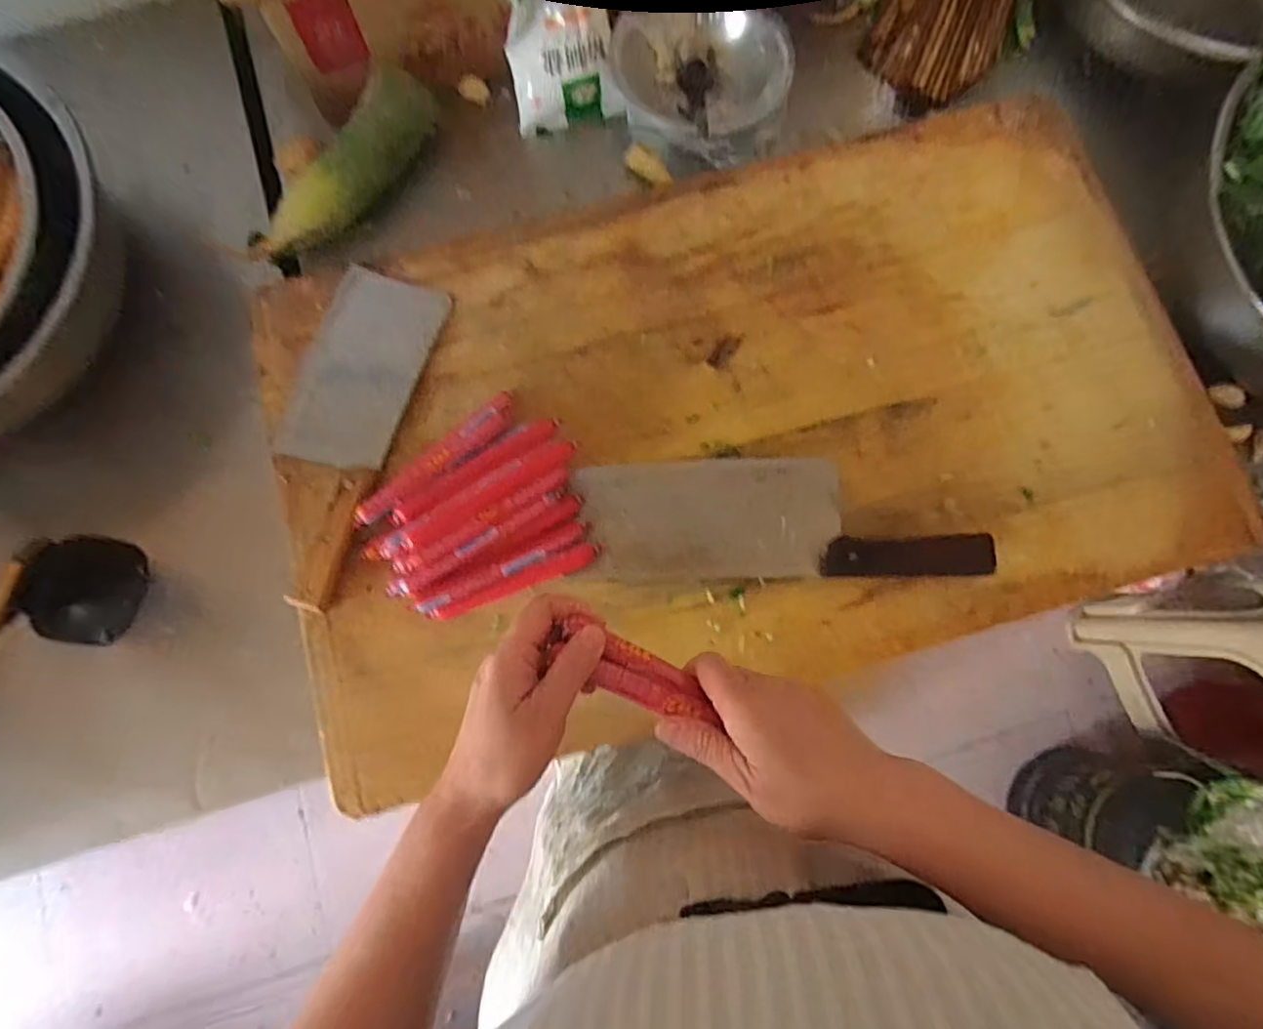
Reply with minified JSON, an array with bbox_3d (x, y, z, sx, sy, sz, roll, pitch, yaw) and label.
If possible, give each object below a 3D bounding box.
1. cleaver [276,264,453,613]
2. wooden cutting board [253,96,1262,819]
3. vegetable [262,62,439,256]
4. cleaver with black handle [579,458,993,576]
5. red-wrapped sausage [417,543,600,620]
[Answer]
[{"bbox_3d":[-0.228,-0.069,0.486,0.089,0.015,0.264,16,77,3],"label":"cleaver"},{"bbox_3d":[0.092,-0.085,0.520,0.753,0.041,0.439,-16,78,-5],"label":"wooden cutting board"},{"bbox_3d":[-0.256,-0.326,0.586,0.056,0.049,0.220,28,80,5],"label":"vegetable"},{"bbox_3d":[0.112,0.001,0.487,0.304,0.021,0.093,0,76,-1],"label":"cleaver with black handle"},{"bbox_3d":[-0.089,0.048,0.470,0.131,0.019,0.021,-22,78,-6],"label":"red-wrapped sausage"}]

